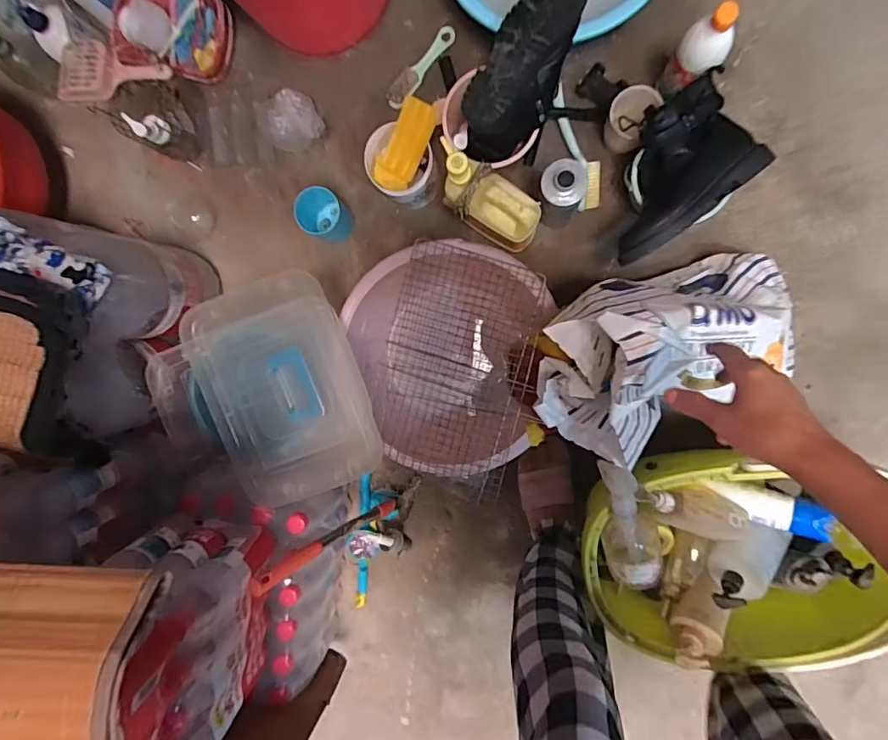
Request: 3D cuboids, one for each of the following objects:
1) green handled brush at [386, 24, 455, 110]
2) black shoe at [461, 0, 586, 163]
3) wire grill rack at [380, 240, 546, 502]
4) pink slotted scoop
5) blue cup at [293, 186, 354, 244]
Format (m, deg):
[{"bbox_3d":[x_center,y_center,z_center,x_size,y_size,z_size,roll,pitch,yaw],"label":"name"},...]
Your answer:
[{"bbox_3d":[-0.041,-0.548,0.914,0.047,0.023,0.169,42,98,1],"label":"green handled brush"},{"bbox_3d":[0.120,-0.455,0.768,0.110,0.112,0.247,26,98,3],"label":"black shoe"},{"bbox_3d":[0.020,-0.005,0.793,0.223,0.012,0.355,10,95,7],"label":"wire grill rack"},{"bbox_3d":[-0.540,-0.495,0.828,0.200,0.033,0.097,2,96,6],"label":"pink slotted scoop"},{"bbox_3d":[-0.217,-0.281,0.920,0.080,0.083,0.078,1,96,6],"label":"blue cup"}]

